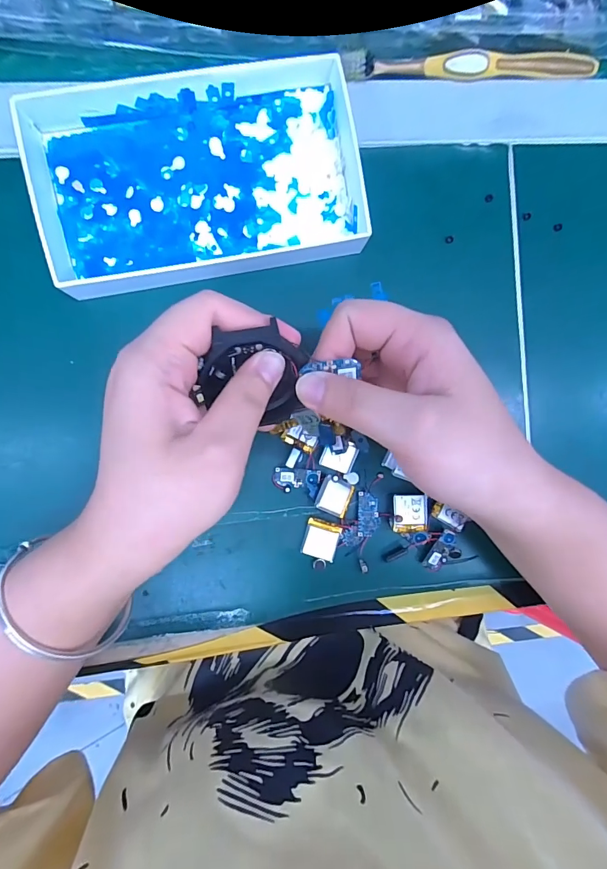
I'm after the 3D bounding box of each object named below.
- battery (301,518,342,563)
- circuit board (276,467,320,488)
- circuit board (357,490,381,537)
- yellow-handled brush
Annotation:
[{"bbox_3d":[0.011,0.066,0.254,0.021,0.006,0.023,17,90,-6],"label":"battery"},{"bbox_3d":[-0.003,0.027,0.251,0.027,0.004,0.012,0,92,-5],"label":"circuit board"},{"bbox_3d":[0.041,0.050,0.256,0.014,0.005,0.028,2,92,-6],"label":"circuit board"},{"bbox_3d":[0.110,-0.231,0.253,0.171,0.007,0.014,-6,93,-5],"label":"yellow-handled brush"}]

